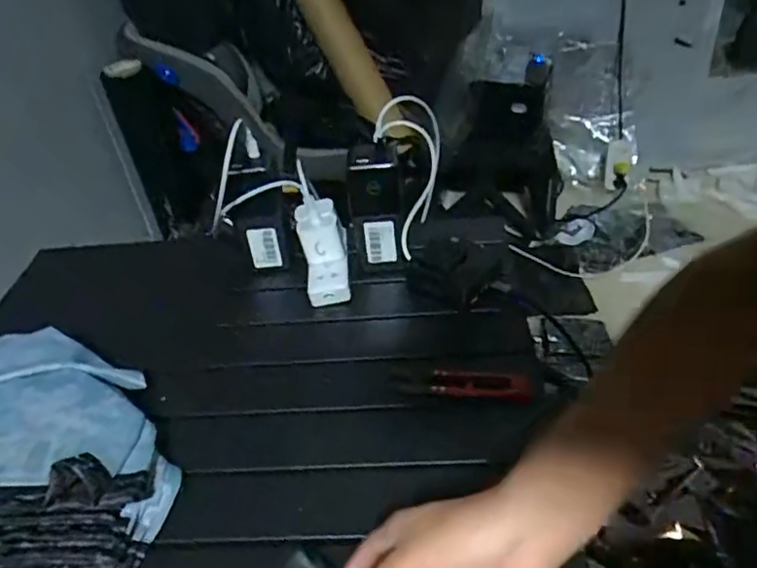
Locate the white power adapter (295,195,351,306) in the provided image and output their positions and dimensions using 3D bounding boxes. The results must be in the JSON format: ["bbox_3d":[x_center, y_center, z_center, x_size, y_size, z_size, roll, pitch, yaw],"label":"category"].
[{"bbox_3d":[-0.057,-0.035,0.626,0.048,0.025,0.115,-10,79,-6],"label":"white power adapter"}]

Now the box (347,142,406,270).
[{"bbox_3d":[-0.003,-0.077,0.607,0.049,0.138,0.033,-13,37,-6],"label":"box"}]

